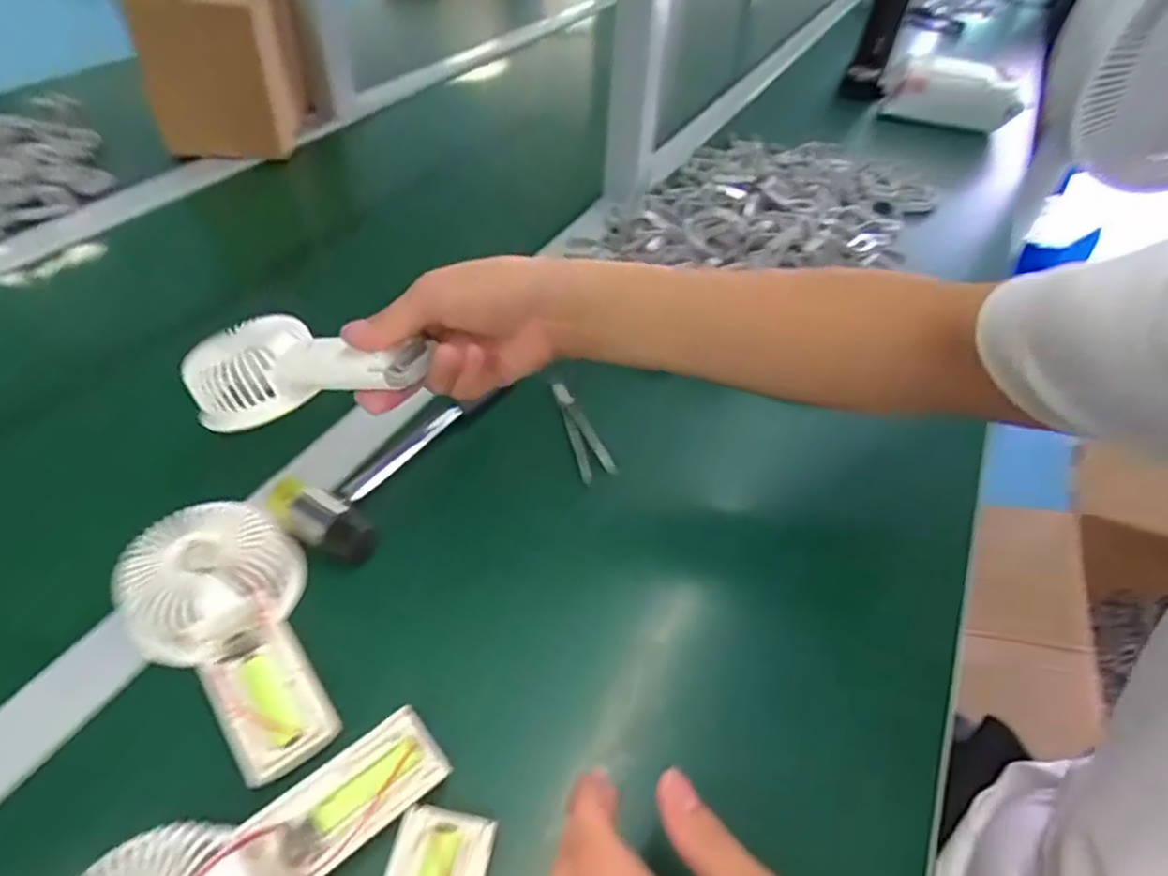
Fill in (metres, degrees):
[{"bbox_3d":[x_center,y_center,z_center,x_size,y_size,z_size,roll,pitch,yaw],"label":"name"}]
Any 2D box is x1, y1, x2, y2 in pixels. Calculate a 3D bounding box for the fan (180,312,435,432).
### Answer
[{"bbox_3d":[-0.167,-0.048,0.409,0.168,0.045,0.073,-1,43,18],"label":"fan"}]

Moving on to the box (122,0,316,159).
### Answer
[{"bbox_3d":[-0.423,-0.472,0.782,0.137,0.187,0.237,-4,46,-8],"label":"box"}]

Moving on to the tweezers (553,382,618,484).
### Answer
[{"bbox_3d":[0.000,-0.008,0.484,0.026,0.012,0.103,-9,47,-13],"label":"tweezers"}]

